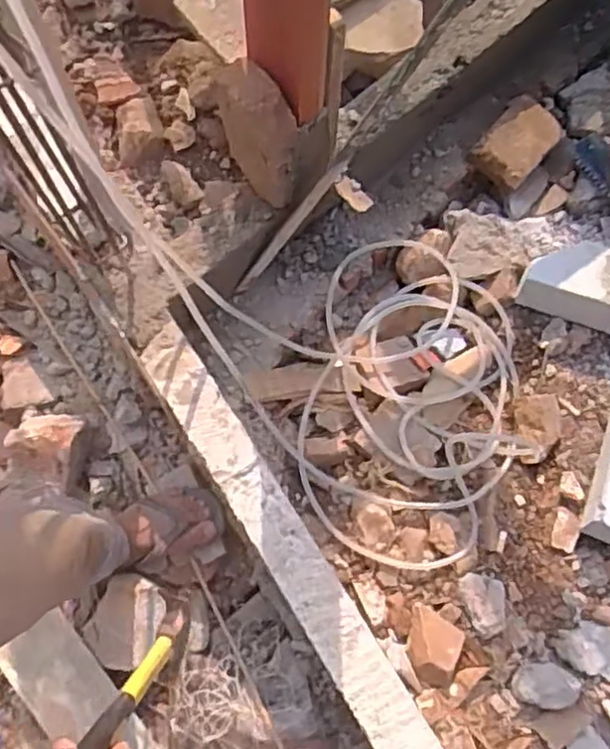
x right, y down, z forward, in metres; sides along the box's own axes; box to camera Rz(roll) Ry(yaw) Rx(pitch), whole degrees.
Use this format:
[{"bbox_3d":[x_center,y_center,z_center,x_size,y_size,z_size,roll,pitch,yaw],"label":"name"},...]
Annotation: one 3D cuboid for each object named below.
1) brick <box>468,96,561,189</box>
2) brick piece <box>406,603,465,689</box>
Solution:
[{"bbox_3d":[0.367,-0.399,1.170,0.101,0.052,0.135,40,76,10],"label":"brick"},{"bbox_3d":[0.181,0.386,0.964,0.080,0.041,0.100,21,73,5],"label":"brick piece"}]

